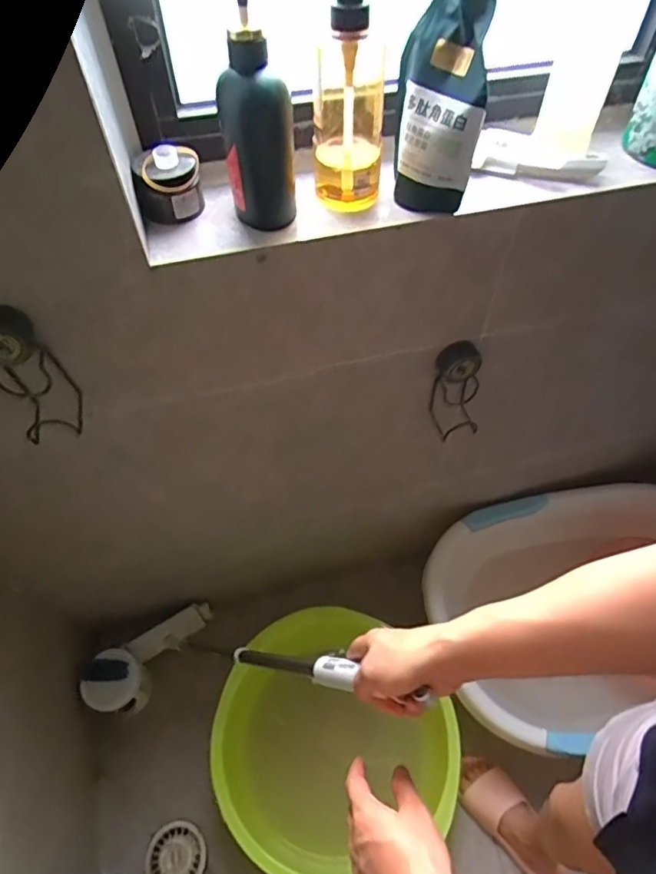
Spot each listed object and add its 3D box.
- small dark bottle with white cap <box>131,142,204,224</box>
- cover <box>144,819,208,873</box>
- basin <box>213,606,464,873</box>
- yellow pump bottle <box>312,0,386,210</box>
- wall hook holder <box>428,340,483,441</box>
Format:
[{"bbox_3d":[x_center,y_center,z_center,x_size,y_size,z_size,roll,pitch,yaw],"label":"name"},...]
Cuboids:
[{"bbox_3d":[-0.164,-0.262,0.554,0.067,0.058,0.059,-12,55,-8],"label":"small dark bottle with white cap"},{"bbox_3d":[-0.298,0.829,1.055,0.115,0.006,0.116,28,37,12],"label":"cover"},{"bbox_3d":[0.012,0.598,1.030,0.425,0.218,0.461,0,55,0],"label":"basin"},{"bbox_3d":[0.022,-0.338,0.523,0.070,0.203,0.080,3,55,2],"label":"yellow pump bottle"},{"bbox_3d":[0.197,-0.069,0.803,0.077,0.166,0.053,-13,56,-9],"label":"wall hook holder"}]

